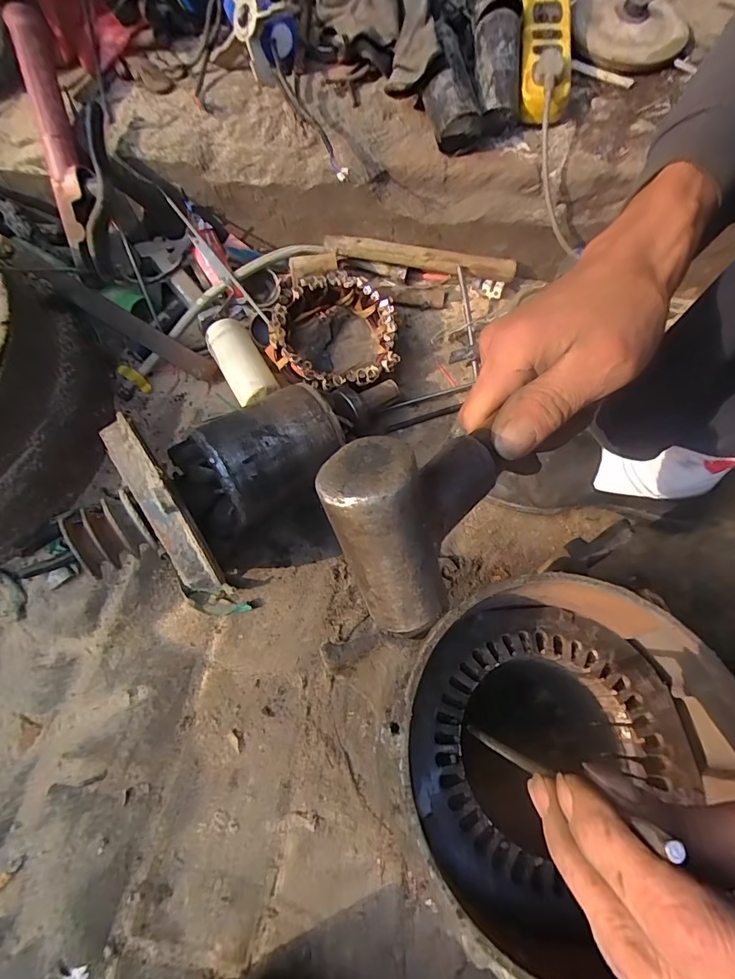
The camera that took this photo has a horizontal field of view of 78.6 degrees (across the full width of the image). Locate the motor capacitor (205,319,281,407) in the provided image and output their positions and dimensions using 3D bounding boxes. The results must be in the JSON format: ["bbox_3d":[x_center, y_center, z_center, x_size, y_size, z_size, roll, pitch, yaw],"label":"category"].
[{"bbox_3d":[-0.159,-0.156,0.576,0.053,0.054,0.118,-30,70,-8],"label":"motor capacitor"}]

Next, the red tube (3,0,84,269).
[{"bbox_3d":[-0.387,-0.428,0.556,0.045,0.045,0.279,-8,98,-2],"label":"red tube"}]

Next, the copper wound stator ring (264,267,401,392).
[{"bbox_3d":[-0.044,-0.203,0.583,0.157,0.072,0.183,-5,70,0],"label":"copper wound stator ring"}]

